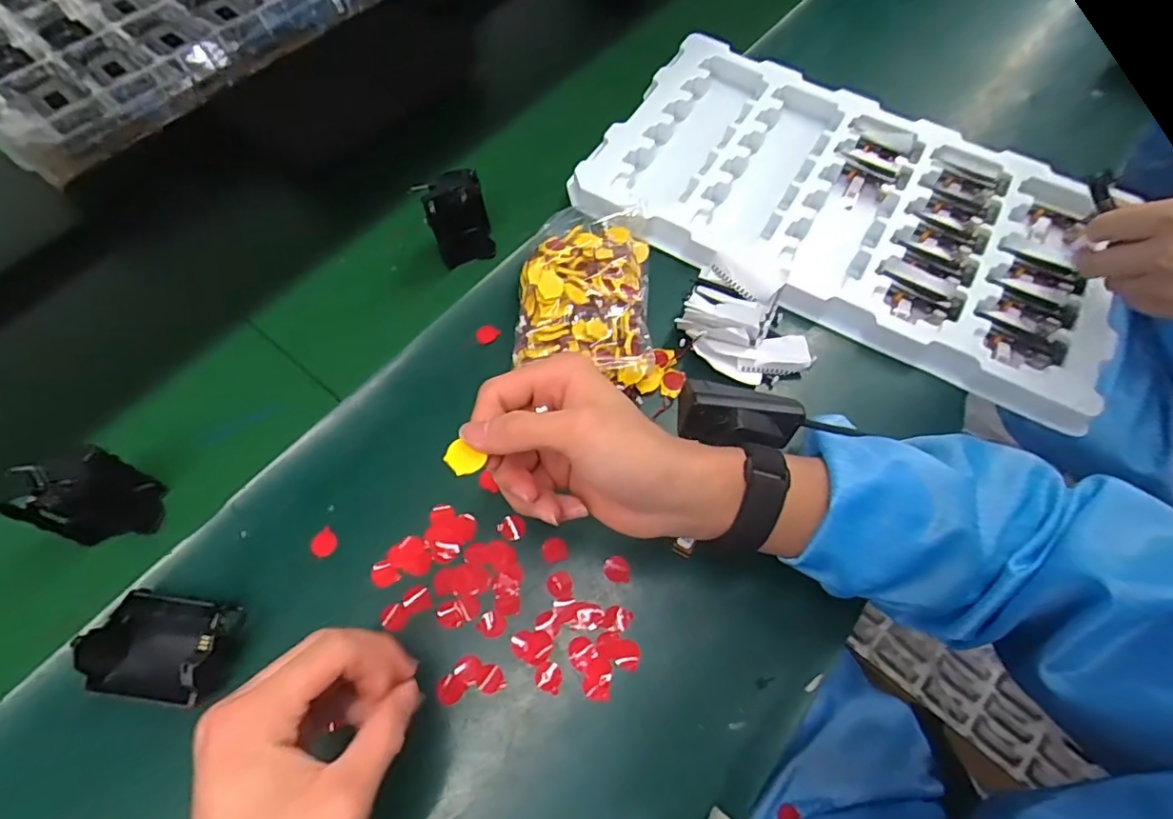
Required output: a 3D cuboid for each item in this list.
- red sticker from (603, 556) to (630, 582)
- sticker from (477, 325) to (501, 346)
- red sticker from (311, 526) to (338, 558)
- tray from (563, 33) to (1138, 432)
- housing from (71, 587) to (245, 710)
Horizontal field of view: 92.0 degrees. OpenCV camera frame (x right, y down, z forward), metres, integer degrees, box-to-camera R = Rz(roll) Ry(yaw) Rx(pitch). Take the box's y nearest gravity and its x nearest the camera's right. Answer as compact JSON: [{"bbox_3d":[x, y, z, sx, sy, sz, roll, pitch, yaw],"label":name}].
[{"bbox_3d":[0.020,0.103,0.367,0.016,0.004,0.017,-2,63,0],"label":"red sticker"},{"bbox_3d":[-0.077,-0.059,0.445,0.019,0.004,0.018,-38,78,-14],"label":"sticker"},{"bbox_3d":[-0.172,0.087,0.371,0.016,0.004,0.018,-15,73,-27],"label":"red sticker"},{"bbox_3d":[0.226,-0.190,0.491,0.420,0.029,0.268,27,67,14],"label":"tray"},{"bbox_3d":[-0.247,0.134,0.322,0.079,0.033,0.054,9,63,5],"label":"housing"}]

